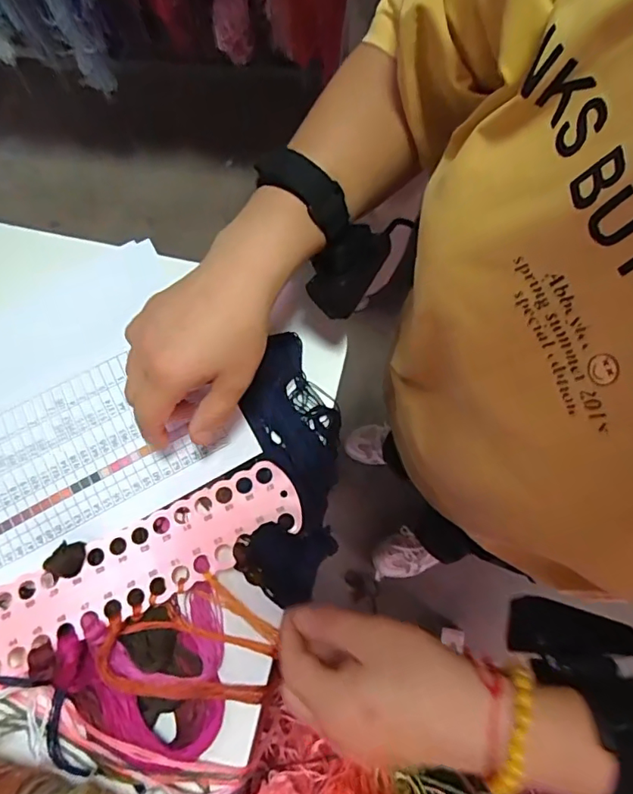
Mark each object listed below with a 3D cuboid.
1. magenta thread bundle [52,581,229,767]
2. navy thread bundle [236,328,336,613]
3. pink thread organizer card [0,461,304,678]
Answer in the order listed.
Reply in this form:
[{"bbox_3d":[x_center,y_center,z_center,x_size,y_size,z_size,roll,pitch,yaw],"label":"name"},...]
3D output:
[{"bbox_3d":[-0.109,0.182,0.336,0.100,0.029,0.096,-15,74,-3],"label":"magenta thread bundle"},{"bbox_3d":[-0.019,0.048,0.382,0.069,0.013,0.187,4,76,-14],"label":"navy thread bundle"},{"bbox_3d":[-0.146,0.125,0.348,0.285,0.006,0.055,-24,68,-10],"label":"pink thread organizer card"}]

